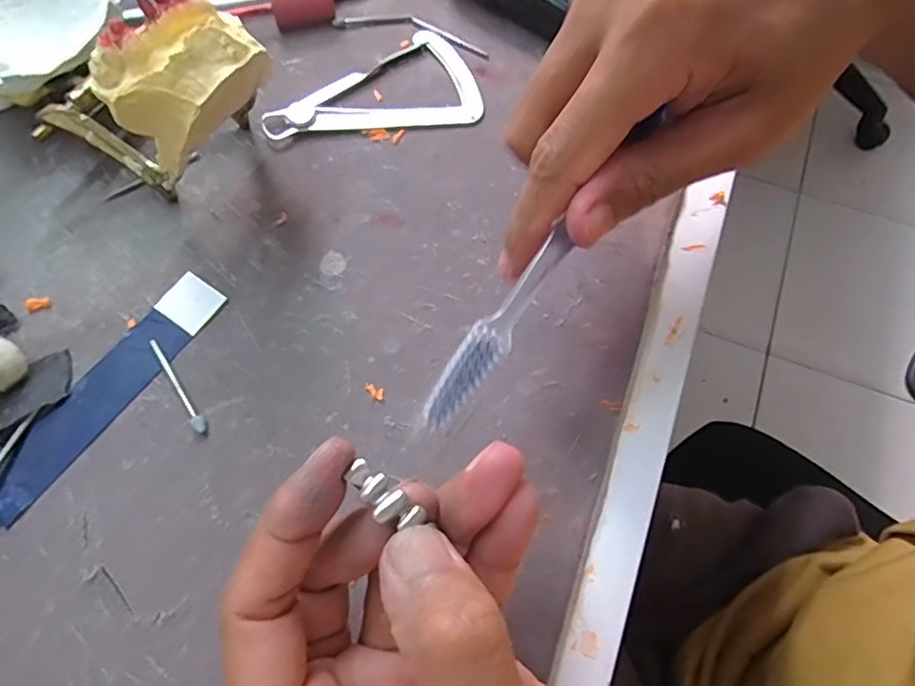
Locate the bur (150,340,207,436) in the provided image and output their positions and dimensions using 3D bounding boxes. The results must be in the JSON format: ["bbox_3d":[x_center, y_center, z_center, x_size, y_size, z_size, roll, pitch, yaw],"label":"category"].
[{"bbox_3d":[-0.101,0.015,0.218,0.004,0.004,0.042,-33,71,-16],"label":"bur"}]

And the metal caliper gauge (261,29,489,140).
[{"bbox_3d":[-0.040,-0.121,0.283,0.097,0.004,0.057,-7,66,-5],"label":"metal caliper gauge"}]

